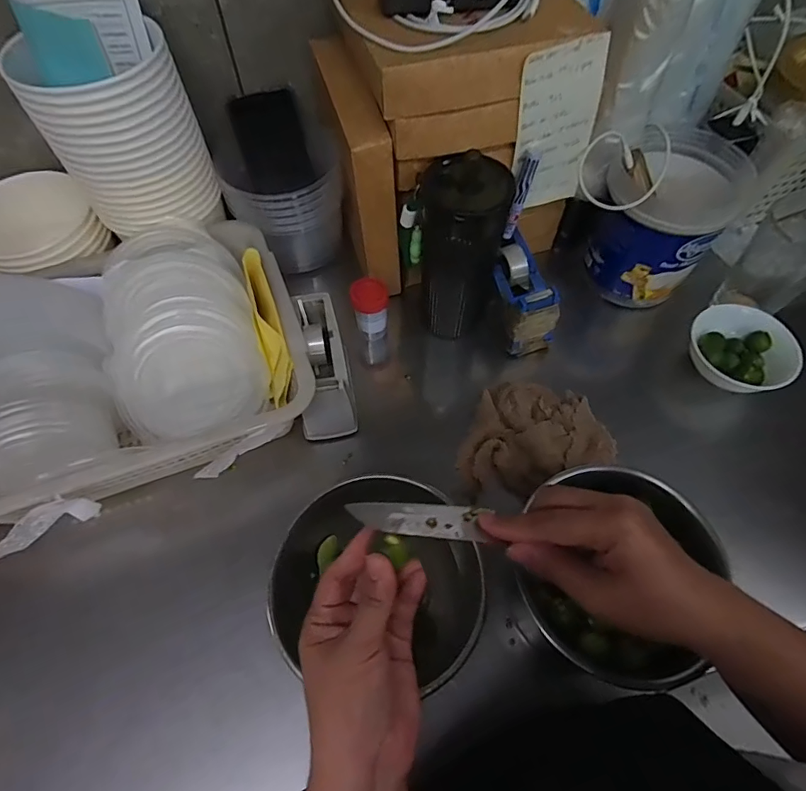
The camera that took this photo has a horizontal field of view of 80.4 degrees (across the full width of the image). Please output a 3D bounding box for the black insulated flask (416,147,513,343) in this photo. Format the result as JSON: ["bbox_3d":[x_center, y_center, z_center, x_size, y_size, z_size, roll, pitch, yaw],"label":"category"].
[{"bbox_3d":[0.061,-0.157,0.523,0.086,0.224,0.078,7,61,4],"label":"black insulated flask"}]

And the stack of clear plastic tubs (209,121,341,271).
[{"bbox_3d":[-0.154,-0.244,0.623,0.129,0.135,0.112,-19,63,-10],"label":"stack of clear plastic tubs"}]

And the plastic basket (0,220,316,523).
[{"bbox_3d":[-0.276,-0.028,0.466,0.343,0.093,0.246,-18,63,-10],"label":"plastic basket"}]

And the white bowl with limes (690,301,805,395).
[{"bbox_3d":[0.369,-0.043,0.525,0.107,0.045,0.100,0,61,0],"label":"white bowl with limes"}]

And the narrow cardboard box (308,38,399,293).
[{"bbox_3d":[-0.049,-0.254,0.546,0.041,0.196,0.174,-15,62,-8],"label":"narrow cardboard box"}]

